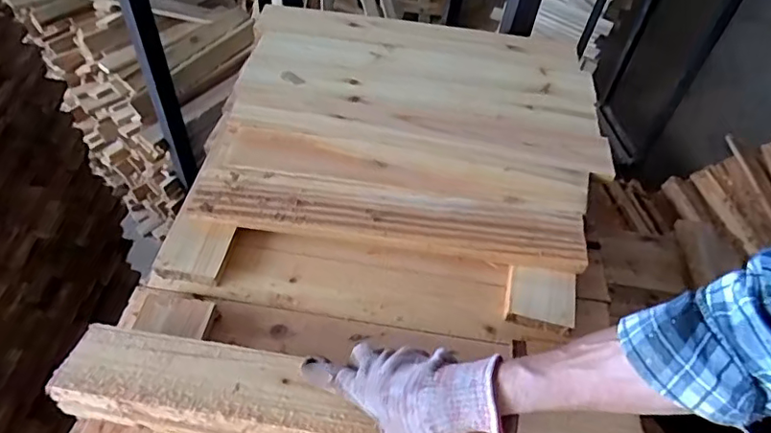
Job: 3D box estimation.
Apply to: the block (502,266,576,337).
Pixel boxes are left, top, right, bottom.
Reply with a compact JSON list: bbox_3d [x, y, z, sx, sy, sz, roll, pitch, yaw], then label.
[{"bbox_3d":[0.170,0.089,0.611,0.074,0.020,0.067,13,51,7],"label":"block"}]

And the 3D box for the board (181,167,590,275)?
[{"bbox_3d":[0.002,-0.002,0.642,0.442,0.015,0.074,8,50,2],"label":"board"}]

